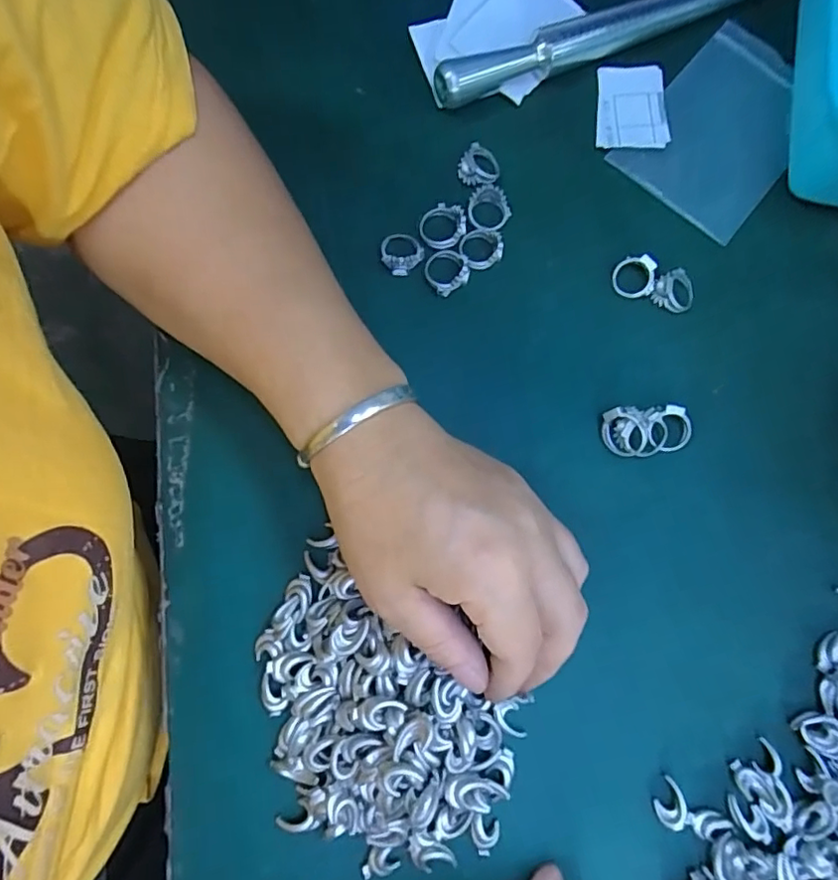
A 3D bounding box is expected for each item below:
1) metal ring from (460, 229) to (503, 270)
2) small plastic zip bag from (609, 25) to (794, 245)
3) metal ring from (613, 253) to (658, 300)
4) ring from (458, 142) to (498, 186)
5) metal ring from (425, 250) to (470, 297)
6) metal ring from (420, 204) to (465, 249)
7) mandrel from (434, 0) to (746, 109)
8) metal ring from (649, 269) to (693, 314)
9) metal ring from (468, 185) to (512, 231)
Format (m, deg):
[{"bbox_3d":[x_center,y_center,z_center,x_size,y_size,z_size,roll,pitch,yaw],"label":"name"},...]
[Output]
[{"bbox_3d":[0.033,-0.100,0.291,0.022,0.008,0.021,1,77,-3],"label":"metal ring"},{"bbox_3d":[0.170,-0.173,0.313,0.078,0.005,0.121,40,78,6],"label":"small plastic zip bag"},{"bbox_3d":[0.111,-0.084,0.291,0.020,0.005,0.022,5,105,20],"label":"metal ring"},{"bbox_3d":[0.032,-0.145,0.301,0.021,0.005,0.022,1,77,-3],"label":"ring"},{"bbox_3d":[0.014,-0.087,0.290,0.021,0.009,0.022,1,77,-3],"label":"metal ring"},{"bbox_3d":[0.012,-0.111,0.293,0.023,0.007,0.024,1,77,-3],"label":"metal ring"},{"bbox_3d":[0.116,-0.229,0.315,0.226,0.023,0.018,-22,79,-7],"label":"mandrel"},{"bbox_3d":[0.132,-0.077,0.292,0.021,0.006,0.021,1,77,-3],"label":"metal ring"},{"bbox_3d":[0.037,-0.122,0.297,0.022,0.005,0.024,1,77,-3],"label":"metal ring"}]

